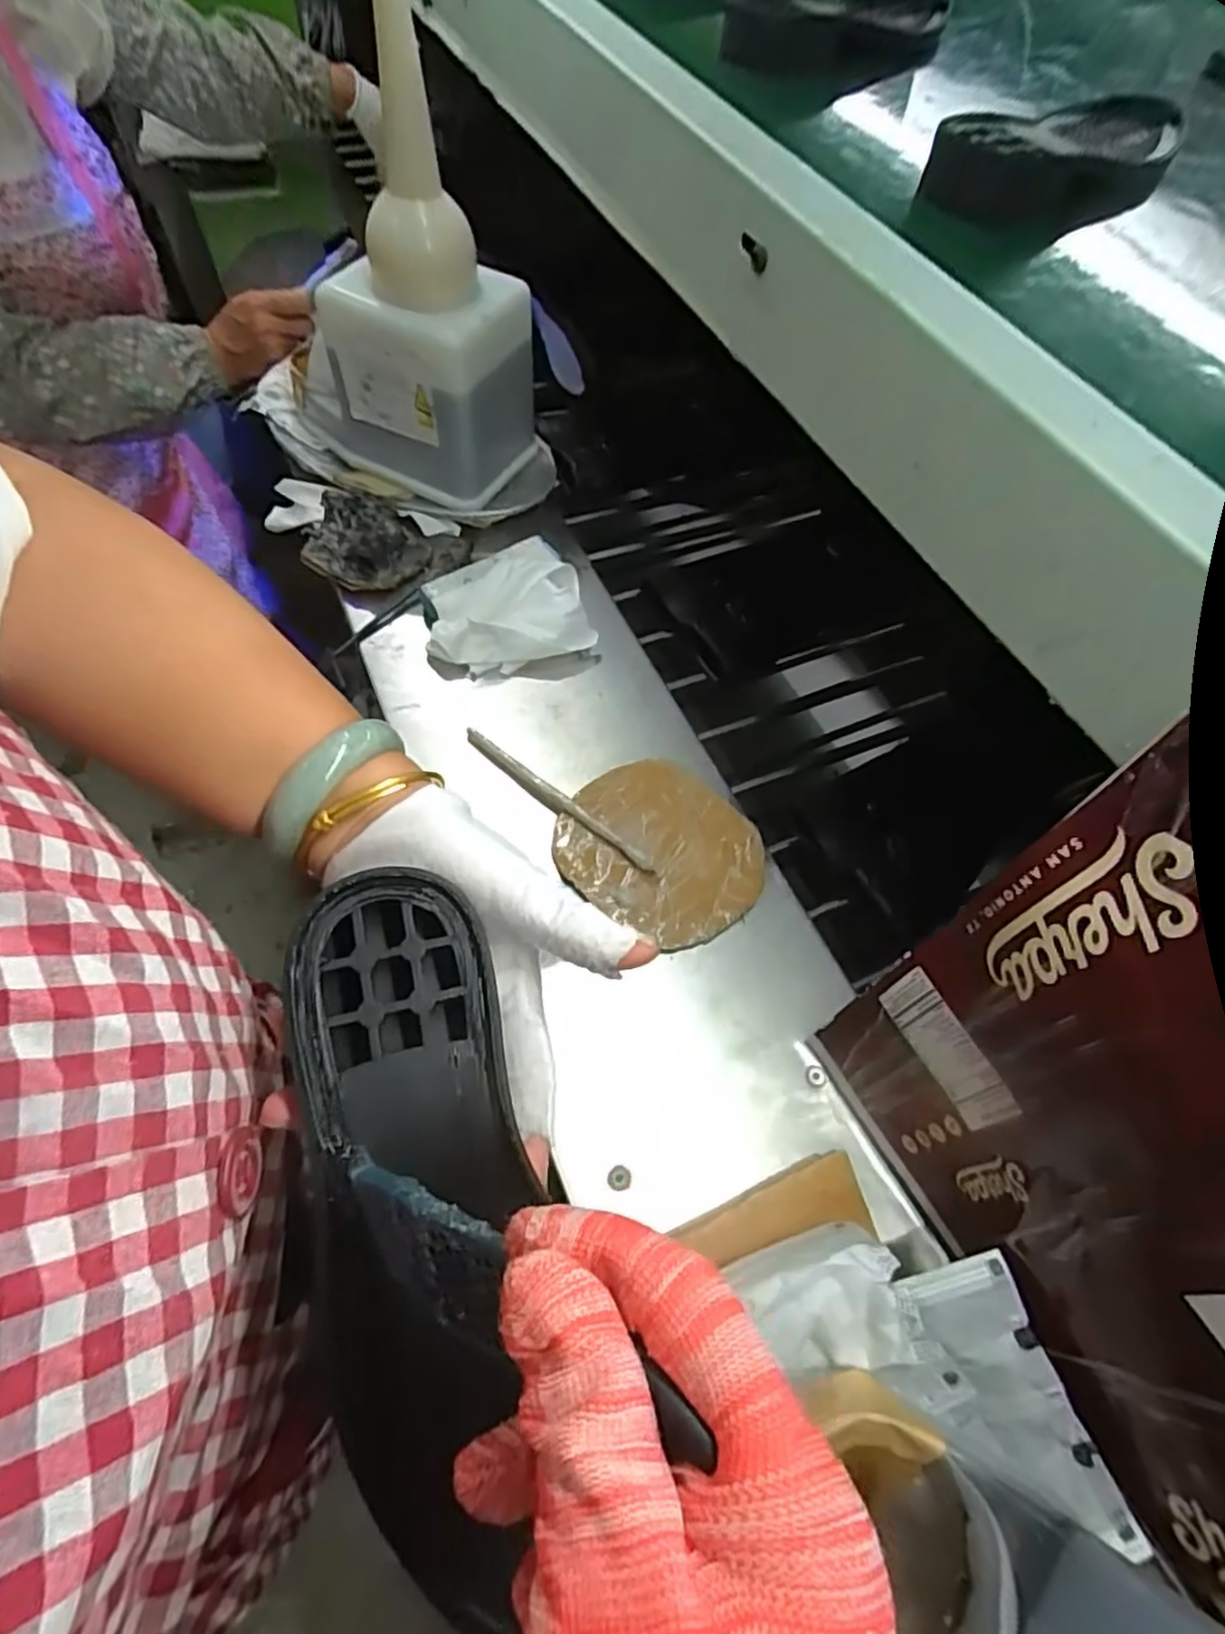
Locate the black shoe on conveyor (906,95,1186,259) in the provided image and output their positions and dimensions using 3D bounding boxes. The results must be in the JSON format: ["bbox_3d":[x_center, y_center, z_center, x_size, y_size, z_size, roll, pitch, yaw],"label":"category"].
[{"bbox_3d":[0.287,-0.407,0.441,0.218,0.037,0.092,-32,67,-20],"label":"black shoe on conveyor"}]

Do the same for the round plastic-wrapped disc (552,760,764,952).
[{"bbox_3d":[0.039,0.023,0.544,0.151,0.023,0.139,2,60,-3],"label":"round plastic-wrapped disc"}]

